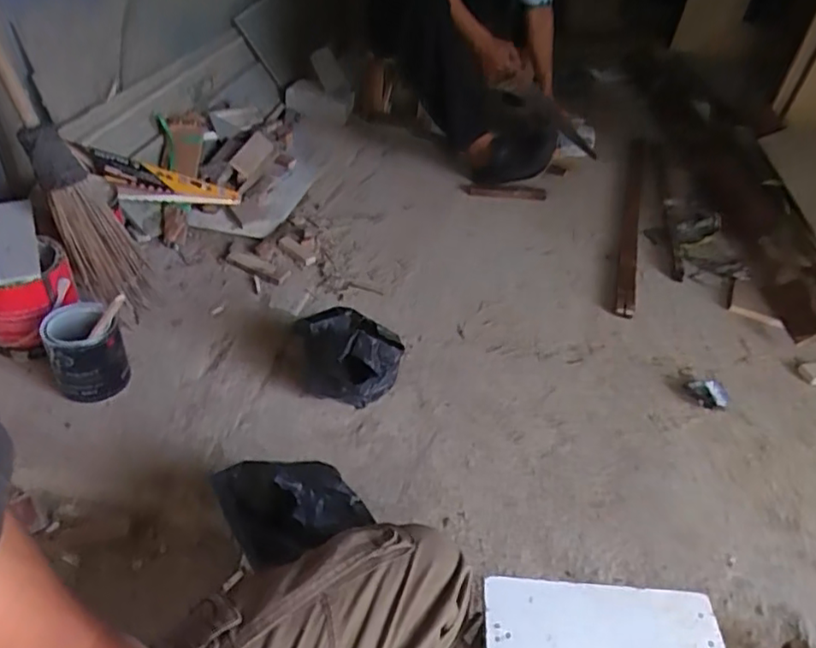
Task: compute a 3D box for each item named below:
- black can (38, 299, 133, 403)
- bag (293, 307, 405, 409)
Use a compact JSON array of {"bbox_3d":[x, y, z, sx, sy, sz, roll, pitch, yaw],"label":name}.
[{"bbox_3d":[-0.513,0.050,1.003,0.105,0.129,0.107,4,40,-3],"label":"black can"},{"bbox_3d":[-0.106,0.055,1.034,0.167,0.168,0.128,31,45,26],"label":"bag"}]

